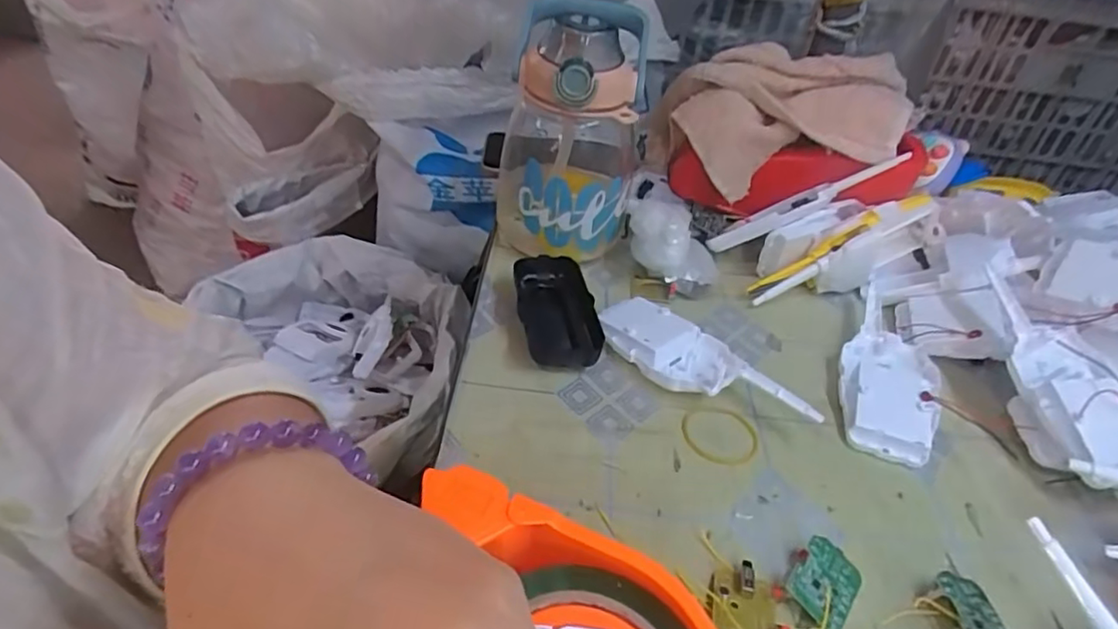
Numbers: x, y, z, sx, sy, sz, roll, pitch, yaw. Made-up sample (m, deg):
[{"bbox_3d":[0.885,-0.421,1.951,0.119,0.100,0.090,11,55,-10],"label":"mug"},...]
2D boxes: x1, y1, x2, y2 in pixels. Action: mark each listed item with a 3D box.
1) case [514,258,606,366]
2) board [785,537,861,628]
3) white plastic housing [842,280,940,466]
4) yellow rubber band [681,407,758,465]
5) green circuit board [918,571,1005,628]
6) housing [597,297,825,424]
[{"bbox_3d":[0.000,-0.001,0.456,0.050,0.024,0.111,-4,40,-13],"label":"case"},{"bbox_3d":[0.137,0.138,0.317,0.041,0.005,0.033,-35,76,-34],"label":"board"},{"bbox_3d":[0.237,0.039,0.446,0.062,0.023,0.161,21,41,17],"label":"white plastic housing"},{"bbox_3d":[0.102,0.076,0.394,0.048,0.004,0.046,11,39,5],"label":"yellow rubber band"},{"bbox_3d":[0.204,0.153,0.311,0.034,0.012,0.042,0,39,-8],"label":"green circuit board"},{"bbox_3d":[0.095,0.035,0.426,0.157,0.023,0.059,30,45,27],"label":"housing"}]

